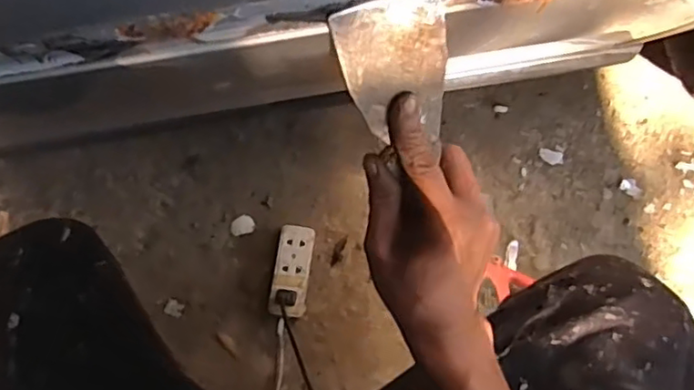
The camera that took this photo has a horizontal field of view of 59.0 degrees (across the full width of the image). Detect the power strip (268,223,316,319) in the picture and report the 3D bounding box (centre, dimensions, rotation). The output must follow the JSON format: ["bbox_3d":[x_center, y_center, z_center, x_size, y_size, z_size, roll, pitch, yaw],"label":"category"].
[{"bbox_3d":[-0.070,0.098,0.794,0.046,0.035,0.114,6,80,3],"label":"power strip"}]

